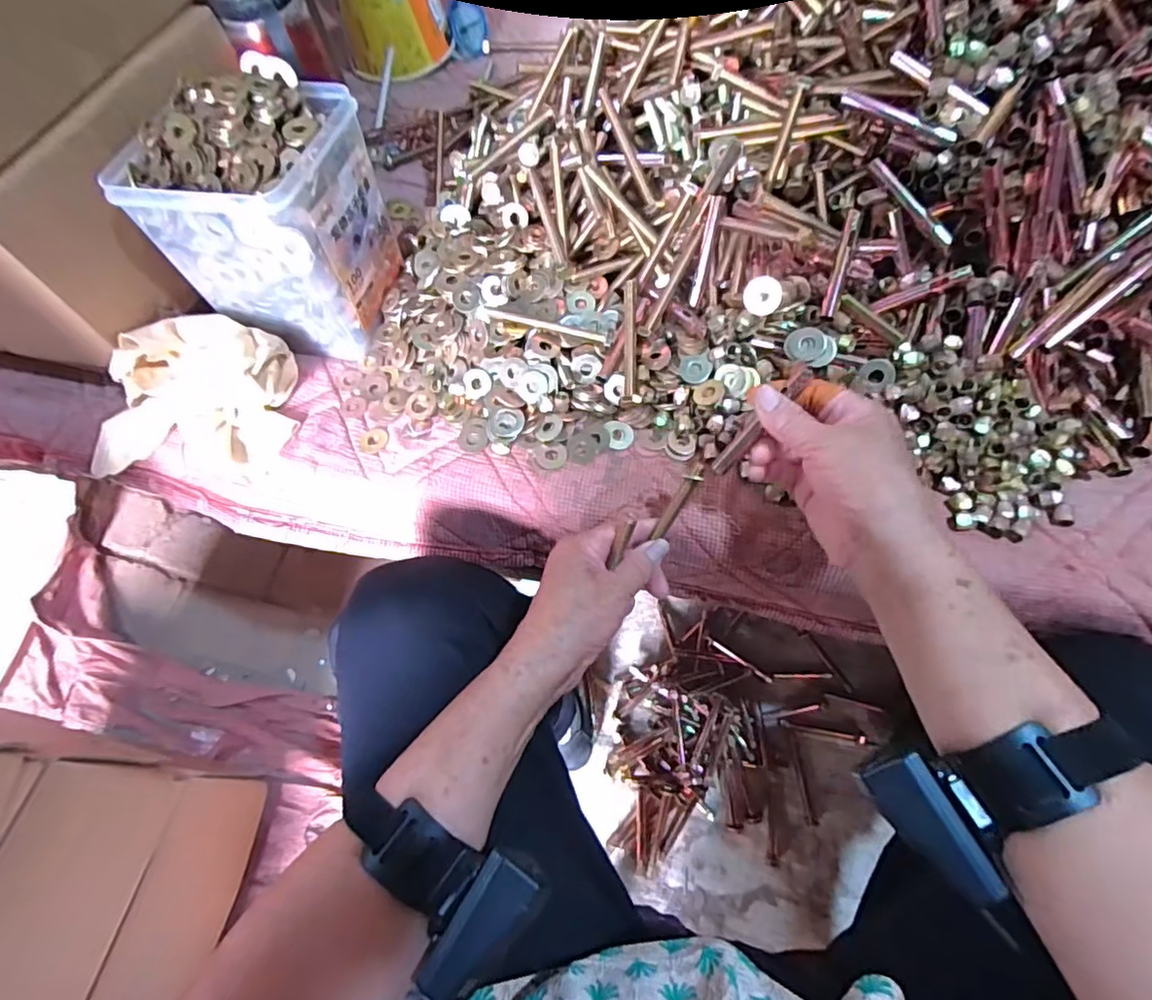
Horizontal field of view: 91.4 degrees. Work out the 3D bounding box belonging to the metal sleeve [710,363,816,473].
[{"bbox_3d":[0.121,-0.051,0.365,0.086,0.009,0.011,-48,68,9],"label":"metal sleeve"}]

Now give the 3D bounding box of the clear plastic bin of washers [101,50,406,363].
[{"bbox_3d":[-0.251,-0.239,0.485,0.140,0.167,0.148,14,65,10],"label":"clear plastic bin of washers"}]

